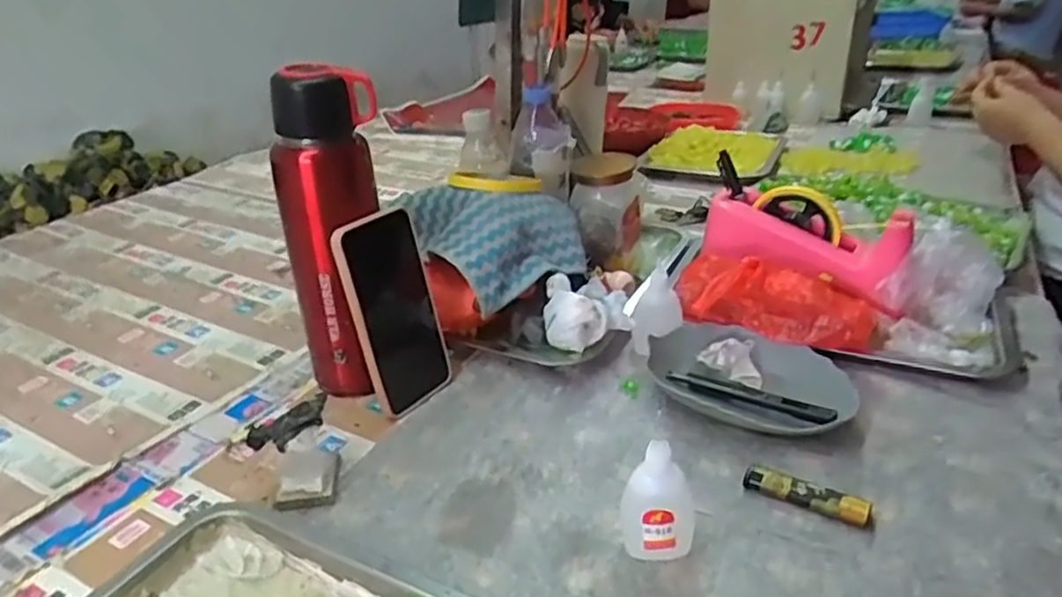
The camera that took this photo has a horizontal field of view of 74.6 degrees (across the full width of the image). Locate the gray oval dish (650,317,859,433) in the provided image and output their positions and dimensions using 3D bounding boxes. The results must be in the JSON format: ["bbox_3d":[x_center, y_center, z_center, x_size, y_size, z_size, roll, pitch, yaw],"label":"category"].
[{"bbox_3d":[0.180,0.065,0.581,0.169,0.029,0.107,18,34,33],"label":"gray oval dish"}]

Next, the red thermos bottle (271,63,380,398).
[{"bbox_3d":[-0.160,-0.048,0.567,0.072,0.261,0.063,9,29,19],"label":"red thermos bottle"}]

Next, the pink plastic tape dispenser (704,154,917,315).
[{"bbox_3d":[0.264,-0.055,0.685,0.190,0.099,0.069,17,32,31],"label":"pink plastic tape dispenser"}]

